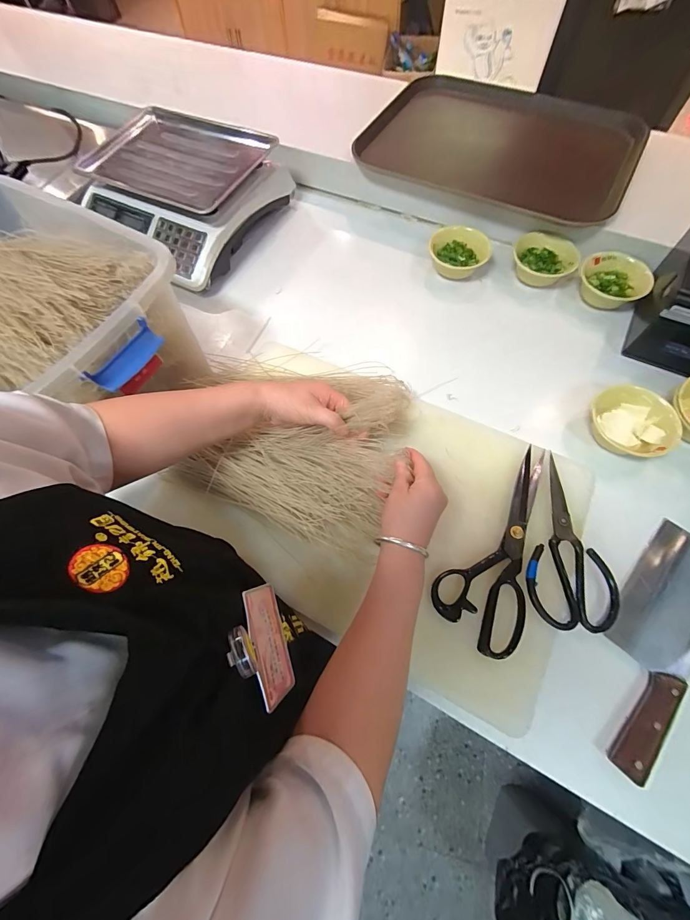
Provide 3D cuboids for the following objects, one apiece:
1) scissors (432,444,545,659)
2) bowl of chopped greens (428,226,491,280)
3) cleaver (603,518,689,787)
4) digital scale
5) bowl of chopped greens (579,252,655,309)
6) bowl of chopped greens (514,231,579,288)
[{"bbox_3d":[0.209,0.104,0.445,0.103,0.010,0.259,31,72,15],"label":"scissors"},{"bbox_3d":[0.216,-0.388,0.657,0.104,0.045,0.102,2,67,4],"label":"bowl of chopped greens"},{"bbox_3d":[0.367,0.204,0.416,0.289,0.033,0.104,-42,71,-14],"label":"cleaver"},{"bbox_3d":[-0.332,-0.531,0.709,0.343,0.117,0.319,28,71,14],"label":"digital scale"},{"bbox_3d":[0.467,-0.312,0.612,0.110,0.050,0.086,30,72,15],"label":"bowl of chopped greens"},{"bbox_3d":[0.359,-0.359,0.637,0.109,0.042,0.102,-1,67,2],"label":"bowl of chopped greens"}]

